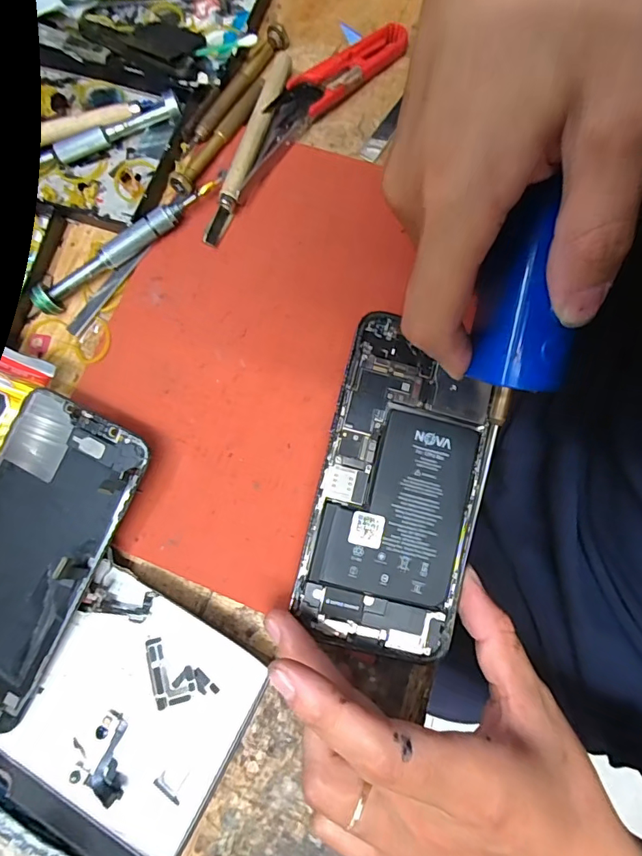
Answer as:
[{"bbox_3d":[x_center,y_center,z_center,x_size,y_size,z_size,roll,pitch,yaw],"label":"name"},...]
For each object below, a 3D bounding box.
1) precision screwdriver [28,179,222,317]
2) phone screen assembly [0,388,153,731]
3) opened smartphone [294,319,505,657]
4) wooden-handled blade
[{"bbox_3d":[-0.111,-0.104,0.264,0.119,0.013,0.012,-36,79,-4],"label":"precision screwdriver"},{"bbox_3d":[-0.147,0.061,0.226,0.072,0.011,0.153,26,89,8],"label":"phone screen assembly"},{"bbox_3d":[0.039,0.027,0.228,0.076,0.014,0.153,13,80,3],"label":"opened smartphone"},{"bbox_3d":[-0.042,-0.164,0.273,0.013,0.014,0.124,17,80,7],"label":"wooden-handled blade"}]

